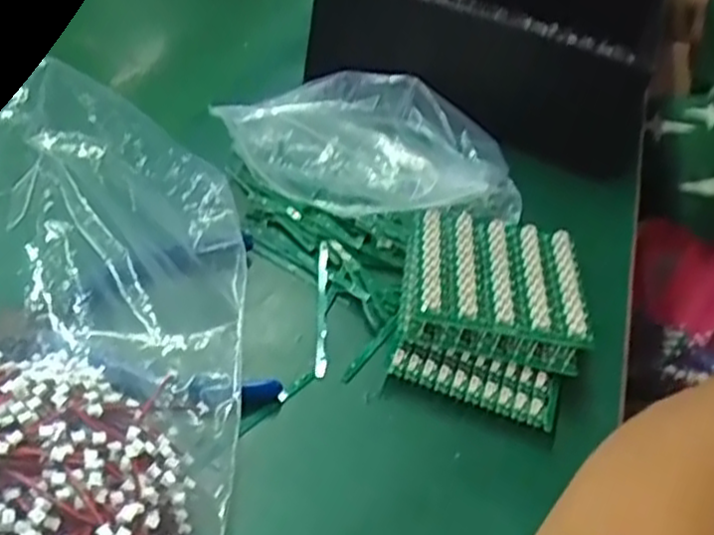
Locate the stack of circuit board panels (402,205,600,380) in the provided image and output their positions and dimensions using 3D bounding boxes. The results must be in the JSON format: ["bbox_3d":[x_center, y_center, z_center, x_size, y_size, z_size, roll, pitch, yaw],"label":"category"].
[{"bbox_3d":[0.069,0.010,0.393,0.088,0.030,0.085,10,41,-2],"label":"stack of circuit board panels"}]

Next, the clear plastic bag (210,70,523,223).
[{"bbox_3d":[0.014,-0.071,0.451,0.176,0.060,0.077,11,41,0],"label":"clear plastic bag"}]

